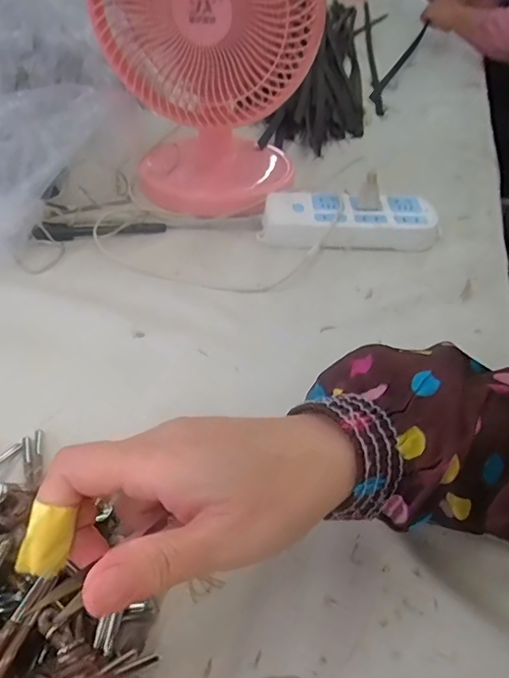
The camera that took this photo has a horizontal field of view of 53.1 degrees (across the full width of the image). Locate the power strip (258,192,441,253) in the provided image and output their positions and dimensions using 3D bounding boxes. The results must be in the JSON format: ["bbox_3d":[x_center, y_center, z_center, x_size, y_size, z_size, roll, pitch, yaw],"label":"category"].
[{"bbox_3d":[0.102,-0.127,0.546,0.185,0.039,0.072,5,44,-1],"label":"power strip"}]

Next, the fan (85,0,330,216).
[{"bbox_3d":[-0.041,-0.296,0.531,0.212,0.282,0.148,11,44,5],"label":"fan"}]

